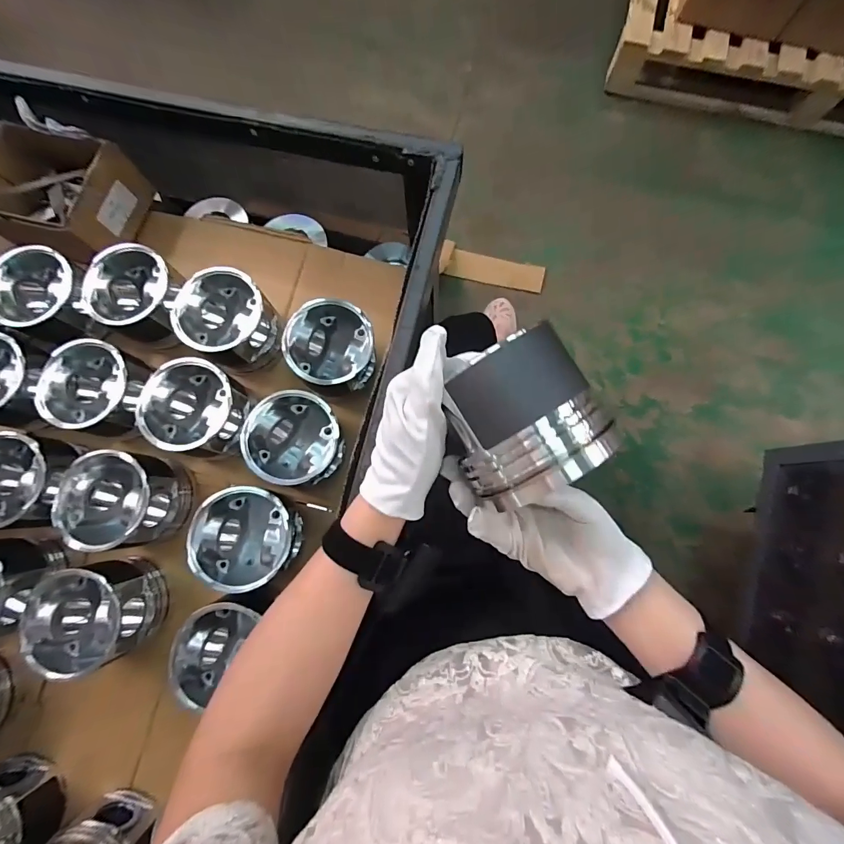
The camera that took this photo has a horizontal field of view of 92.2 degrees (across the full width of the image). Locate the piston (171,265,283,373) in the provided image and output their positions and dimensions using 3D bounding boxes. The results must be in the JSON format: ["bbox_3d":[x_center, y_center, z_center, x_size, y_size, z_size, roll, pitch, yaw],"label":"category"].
[{"bbox_3d":[-0.257,-0.136,0.550,0.108,0.083,0.116,0,79,1],"label":"piston"}]

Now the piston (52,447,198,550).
[{"bbox_3d":[-0.364,0.094,0.502,0.113,0.082,0.109,0,79,1],"label":"piston"}]

